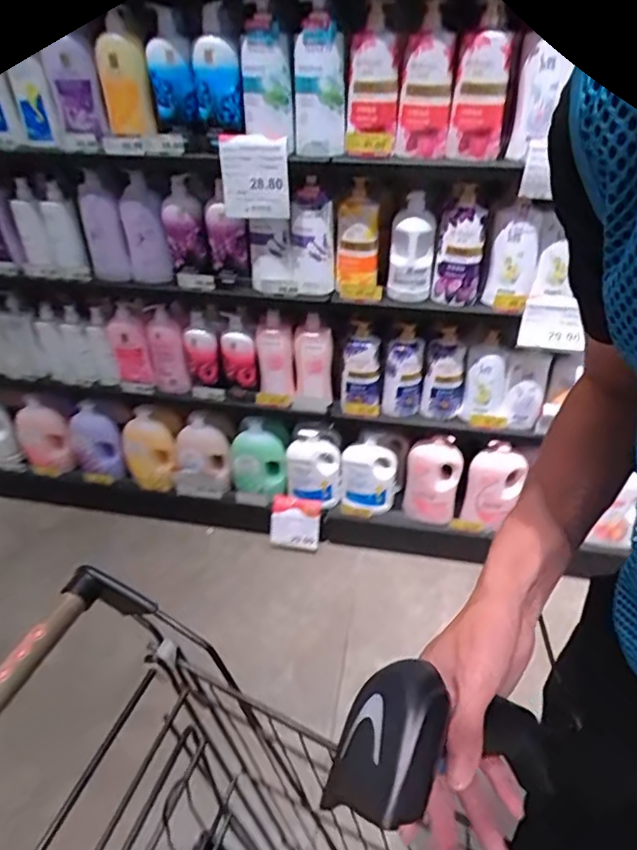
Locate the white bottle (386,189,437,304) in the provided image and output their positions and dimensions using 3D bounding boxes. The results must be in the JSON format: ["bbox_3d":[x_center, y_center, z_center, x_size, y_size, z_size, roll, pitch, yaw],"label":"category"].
[{"bbox_3d":[0.210,-0.394,1.229,0.097,0.235,0.040,7,37,12],"label":"white bottle"}]

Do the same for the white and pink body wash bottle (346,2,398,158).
[{"bbox_3d":[0.104,-0.644,1.040,0.090,0.236,0.057,-1,36,1],"label":"white and pink body wash bottle"}]

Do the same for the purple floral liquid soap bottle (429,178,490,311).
[{"bbox_3d":[0.310,-0.395,1.216,0.101,0.252,0.087,8,37,12],"label":"purple floral liquid soap bottle"}]

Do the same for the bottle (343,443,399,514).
[{"bbox_3d":[0.149,0.162,1.630,0.153,0.224,0.070,6,37,10],"label":"bottle"}]

